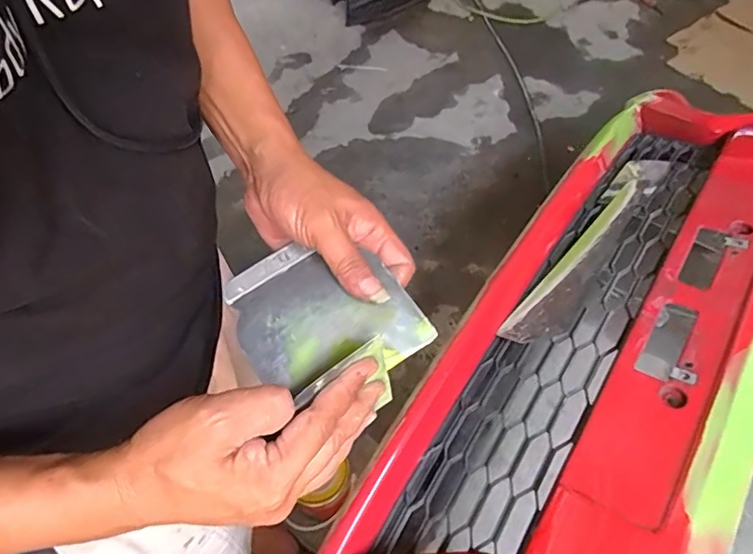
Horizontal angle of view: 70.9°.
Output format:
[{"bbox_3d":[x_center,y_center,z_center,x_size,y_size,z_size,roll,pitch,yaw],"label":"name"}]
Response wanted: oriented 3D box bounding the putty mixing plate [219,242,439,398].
[{"bbox_3d":[-0.039,0.026,0.378,0.116,0.006,0.115,-32,74,-11],"label":"putty mixing plate"}]

